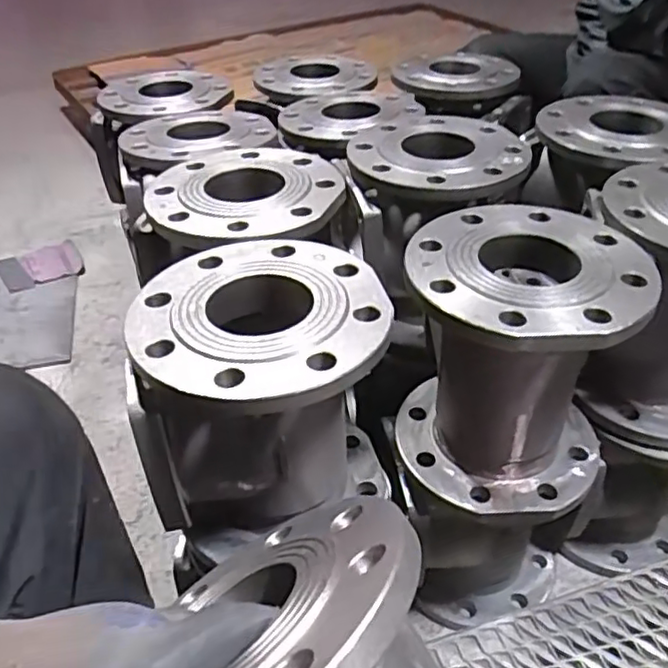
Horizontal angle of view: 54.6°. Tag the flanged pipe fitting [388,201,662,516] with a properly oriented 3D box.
[{"bbox_3d":[0.157,0.025,0.578,0.182,0.220,0.173,12,40,17],"label":"flanged pipe fitting"}]

